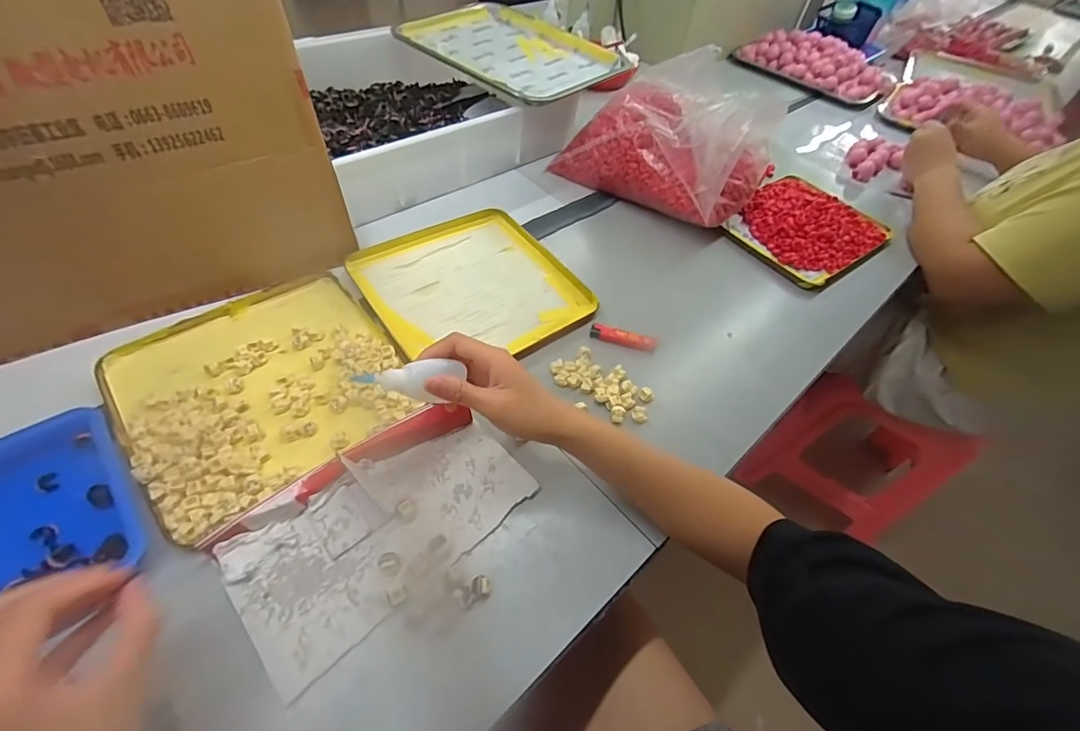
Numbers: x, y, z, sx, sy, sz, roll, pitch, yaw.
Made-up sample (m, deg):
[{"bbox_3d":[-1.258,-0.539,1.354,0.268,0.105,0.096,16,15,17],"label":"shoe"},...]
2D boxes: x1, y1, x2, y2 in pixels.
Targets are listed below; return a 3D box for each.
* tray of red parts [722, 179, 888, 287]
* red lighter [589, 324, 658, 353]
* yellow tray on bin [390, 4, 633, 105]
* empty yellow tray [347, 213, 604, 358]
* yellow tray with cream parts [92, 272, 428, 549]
[{"bbox_3d":[0.416,-0.221,0.726,0.233,0.019,0.193,-31,61,-26],"label":"tray of red parts"},{"bbox_3d":[0.101,-0.034,0.554,0.081,0.015,0.016,13,52,4],"label":"red lighter"},{"bbox_3d":[-0.051,-0.539,0.783,0.342,0.023,0.265,35,56,20],"label":"yellow tray on bin"},{"bbox_3d":[-0.090,-0.106,0.586,0.240,0.015,0.254,-28,60,-25],"label":"empty yellow tray"},{"bbox_3d":[-0.274,0.015,0.460,0.237,0.018,0.240,-32,62,-27],"label":"yellow tray with cream parts"}]

